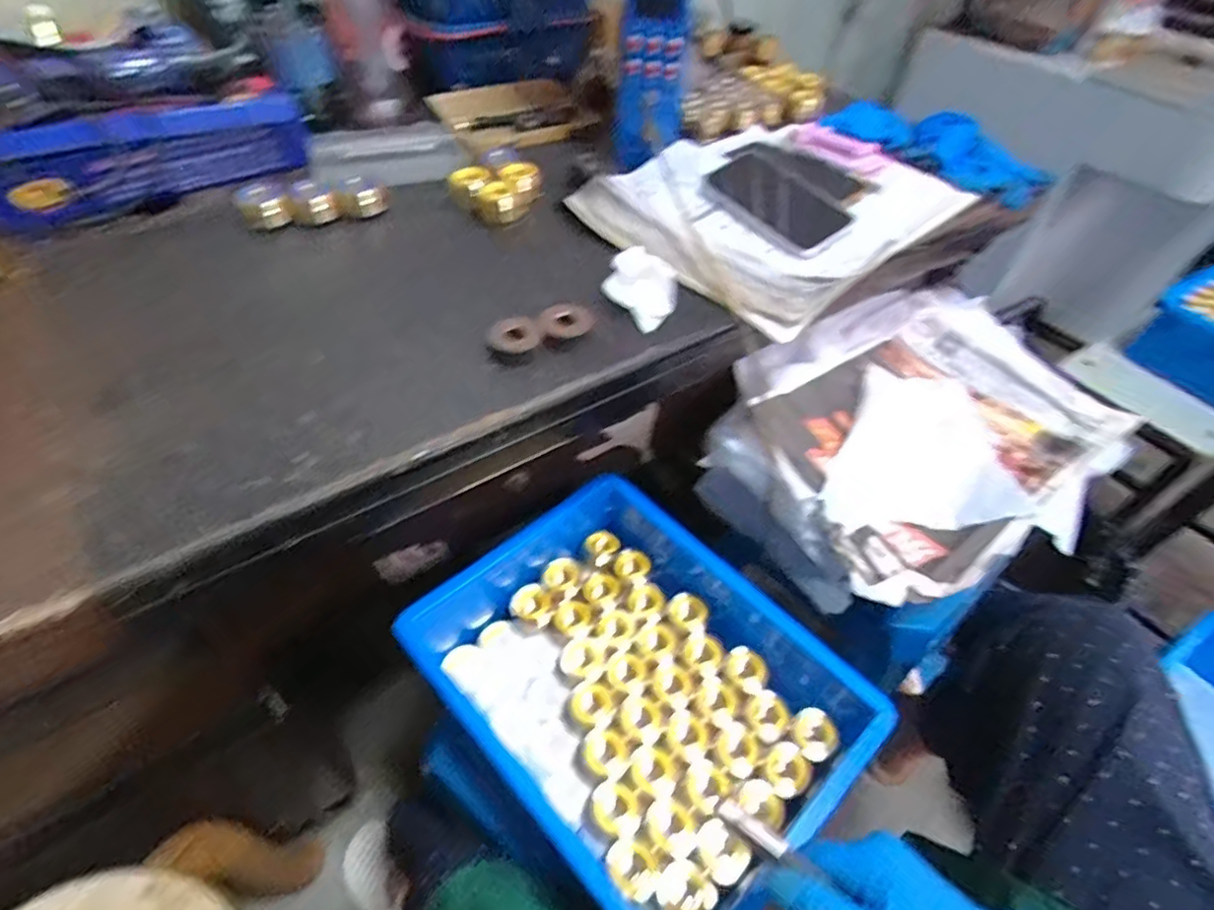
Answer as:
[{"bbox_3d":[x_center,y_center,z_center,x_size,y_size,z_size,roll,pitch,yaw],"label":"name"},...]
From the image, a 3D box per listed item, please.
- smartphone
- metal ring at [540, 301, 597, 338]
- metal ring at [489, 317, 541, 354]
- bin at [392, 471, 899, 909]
[{"bbox_3d":[0.165,-0.250,0.595,0.075,0.014,0.152,-38,63,-11],"label":"smartphone"},{"bbox_3d":[-0.031,-0.106,0.475,0.042,0.007,0.032,-15,73,-16],"label":"metal ring"},{"bbox_3d":[-0.070,-0.091,0.462,0.038,0.009,0.037,2,49,-2],"label":"metal ring"},{"bbox_3d":[0.014,0.200,0.553,0.263,0.112,0.348,-35,59,-29],"label":"bin"}]

